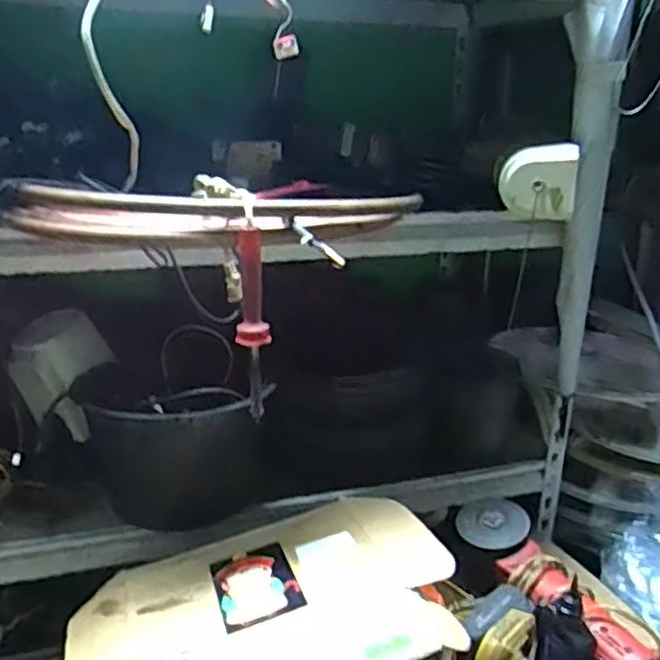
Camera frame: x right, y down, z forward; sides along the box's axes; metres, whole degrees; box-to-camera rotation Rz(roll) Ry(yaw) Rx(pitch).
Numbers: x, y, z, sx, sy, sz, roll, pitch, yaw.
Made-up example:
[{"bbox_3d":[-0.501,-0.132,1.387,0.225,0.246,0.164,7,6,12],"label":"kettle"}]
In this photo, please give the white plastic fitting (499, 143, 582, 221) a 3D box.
[{"bbox_3d":[0.246,-0.174,0.796,0.084,0.081,0.027,7,20,15],"label":"white plastic fitting"}]

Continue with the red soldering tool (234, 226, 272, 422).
[{"bbox_3d":[-0.072,-0.006,0.621,0.024,0.169,0.030,-10,22,-30],"label":"red soldering tool"}]

